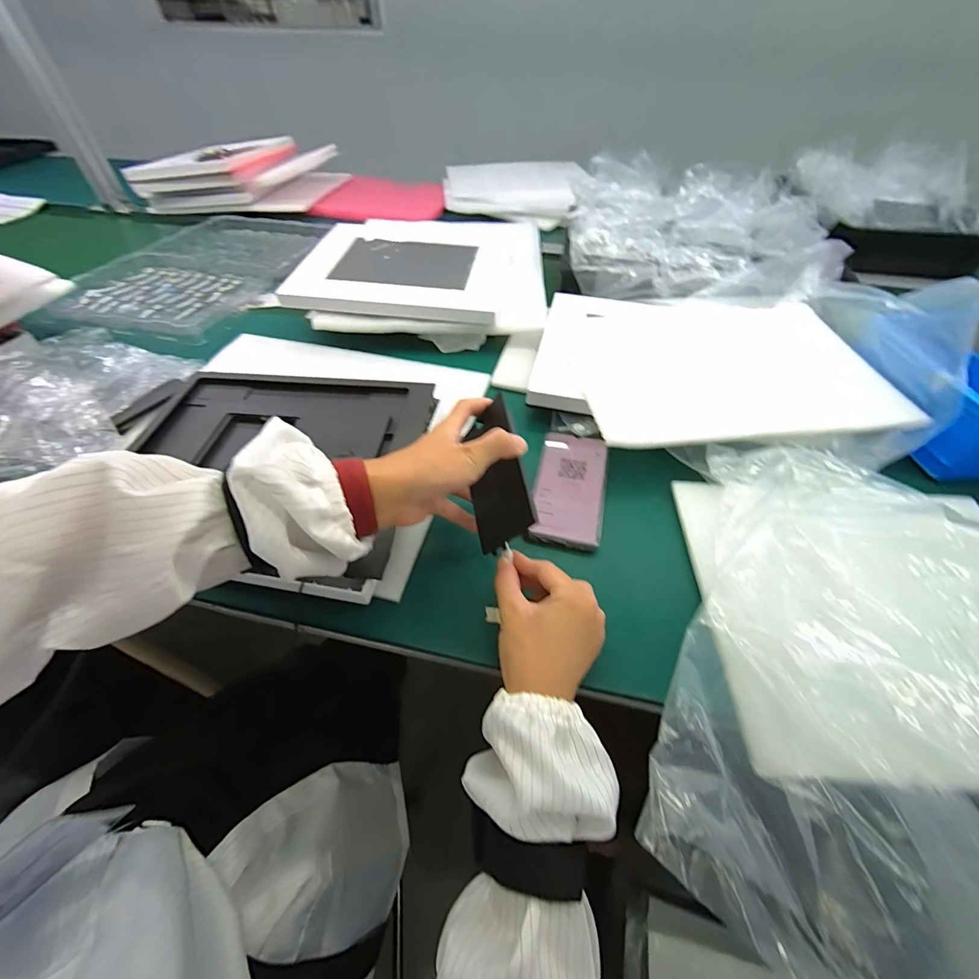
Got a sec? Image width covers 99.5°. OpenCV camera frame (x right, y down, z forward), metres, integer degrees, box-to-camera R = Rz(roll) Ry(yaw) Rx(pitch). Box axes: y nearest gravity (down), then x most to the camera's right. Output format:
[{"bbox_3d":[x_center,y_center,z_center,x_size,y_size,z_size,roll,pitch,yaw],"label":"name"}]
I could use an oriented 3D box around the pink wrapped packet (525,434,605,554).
[{"bbox_3d":[0.083,-0.004,0.432,0.069,0.010,0.147,11,51,8],"label":"pink wrapped packet"}]

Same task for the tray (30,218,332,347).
[{"bbox_3d":[-0.523,-0.417,0.768,0.296,0.024,0.497,5,50,4],"label":"tray"}]

